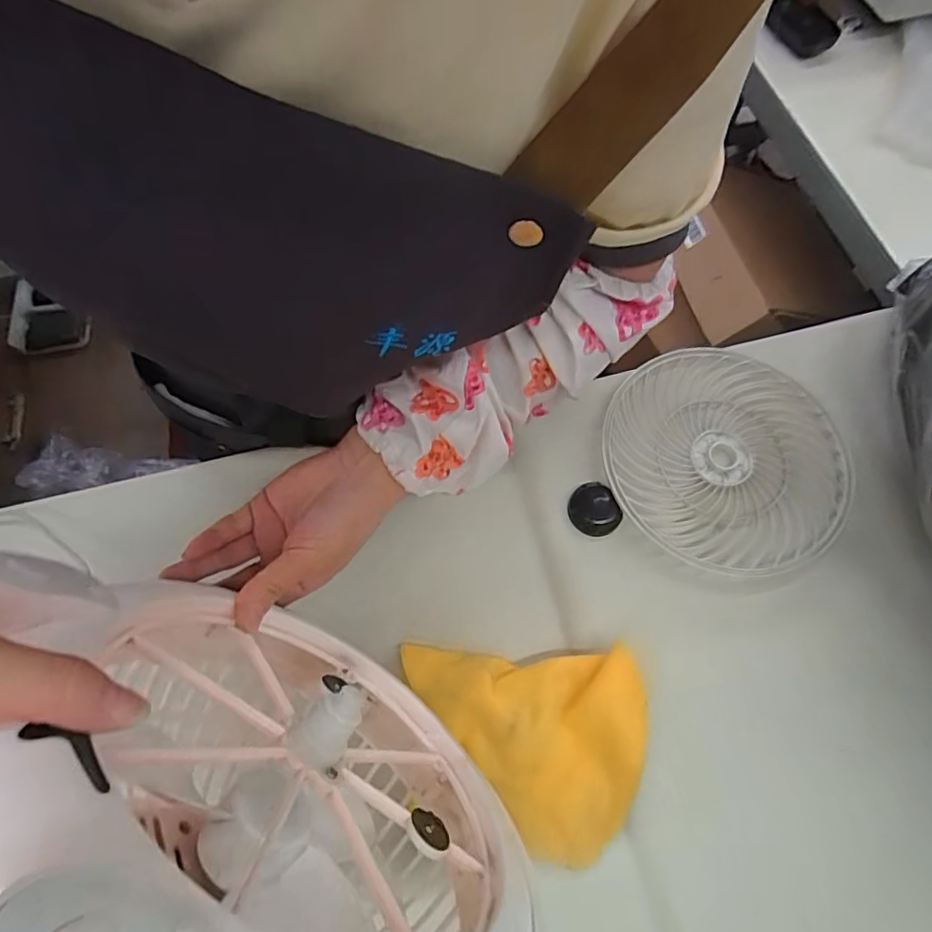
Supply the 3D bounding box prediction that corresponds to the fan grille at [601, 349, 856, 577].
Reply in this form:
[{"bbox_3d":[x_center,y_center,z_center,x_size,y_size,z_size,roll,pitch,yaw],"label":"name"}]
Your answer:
[{"bbox_3d":[0.196,-0.004,0.431,0.182,0.017,0.168,0,68,1],"label":"fan grille"}]

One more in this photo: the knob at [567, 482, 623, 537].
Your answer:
[{"bbox_3d":[0.094,0.033,0.421,0.034,0.015,0.040,-23,69,-8],"label":"knob"}]

